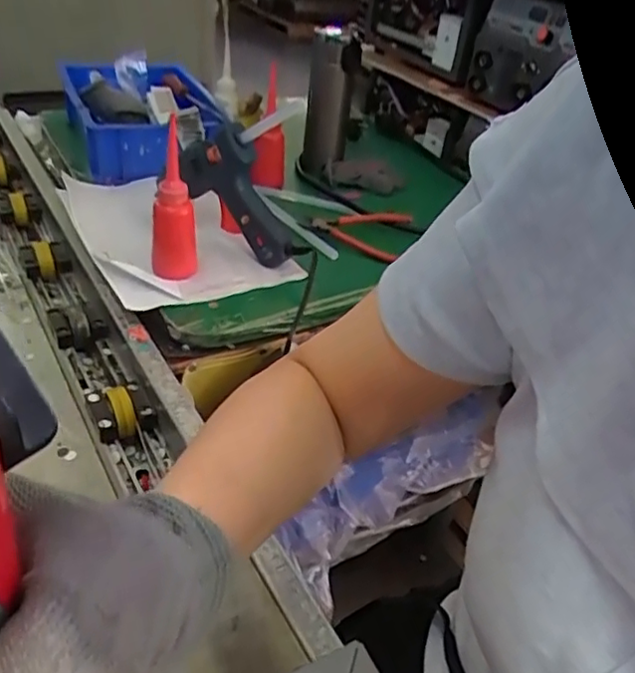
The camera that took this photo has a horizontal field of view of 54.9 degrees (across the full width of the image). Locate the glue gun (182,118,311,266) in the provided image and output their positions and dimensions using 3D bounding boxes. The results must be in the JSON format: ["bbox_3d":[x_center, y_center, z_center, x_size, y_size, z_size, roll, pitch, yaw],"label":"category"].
[{"bbox_3d":[-0.084,-0.153,0.675,0.148,0.135,0.035,26,40,23],"label":"glue gun"}]

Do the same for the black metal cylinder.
[{"bbox_3d":[0.015,-0.329,0.863,0.061,0.182,0.066,7,36,-1],"label":"black metal cylinder"}]

